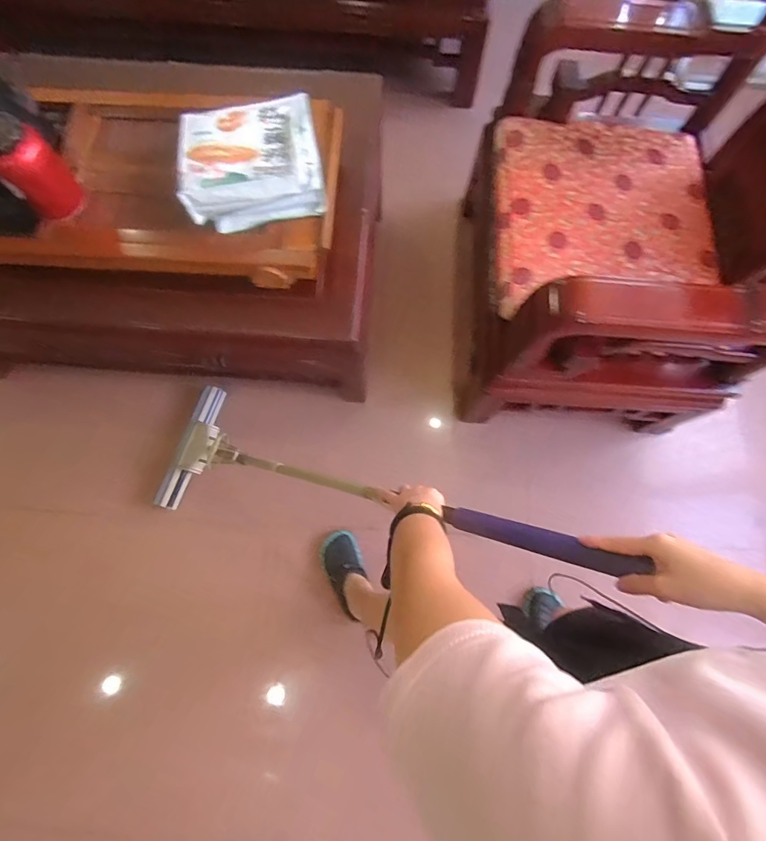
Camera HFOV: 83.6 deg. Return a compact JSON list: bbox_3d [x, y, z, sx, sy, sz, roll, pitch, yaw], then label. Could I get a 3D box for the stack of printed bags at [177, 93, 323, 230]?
[{"bbox_3d":[-0.275,-0.562,0.895,0.279,0.092,0.290,-12,75,-4],"label":"stack of printed bags"}]

